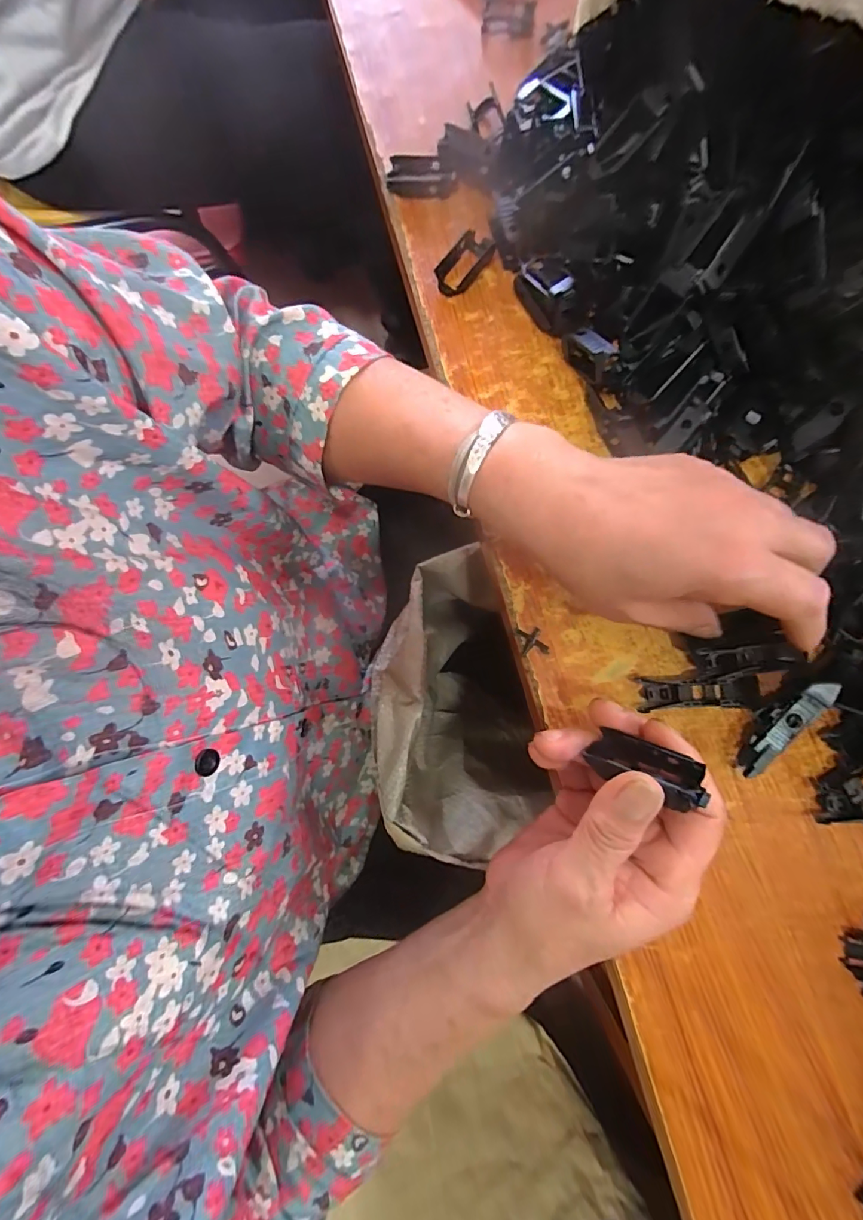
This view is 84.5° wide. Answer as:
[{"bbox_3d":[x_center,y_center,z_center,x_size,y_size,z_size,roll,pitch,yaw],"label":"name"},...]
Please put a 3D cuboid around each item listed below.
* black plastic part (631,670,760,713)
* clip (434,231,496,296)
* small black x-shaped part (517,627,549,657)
[{"bbox_3d":[0.157,0.048,0.276,0.076,0.011,0.020,-4,80,1],"label":"black plastic part"},{"bbox_3d":[0.024,-0.240,0.327,0.026,0.009,0.050,33,82,7],"label":"clip"},{"bbox_3d":[0.061,0.019,0.286,0.016,0.004,0.017,-9,80,0],"label":"small black x-shaped part"}]

